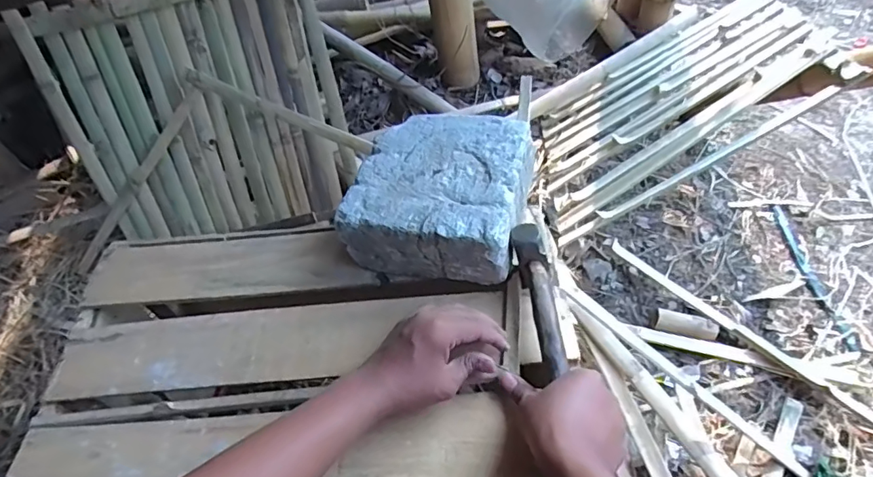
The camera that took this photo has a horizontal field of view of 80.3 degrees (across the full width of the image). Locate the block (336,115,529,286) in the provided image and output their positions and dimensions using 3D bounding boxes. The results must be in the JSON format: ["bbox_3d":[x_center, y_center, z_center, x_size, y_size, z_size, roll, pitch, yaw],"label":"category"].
[{"bbox_3d":[0.005,-0.055,0.625,0.196,0.087,0.192,10,55,15],"label":"block"}]

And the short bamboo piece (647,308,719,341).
[{"bbox_3d":[0.437,0.152,0.918,0.109,0.030,0.042,12,55,16],"label":"short bamboo piece"}]

